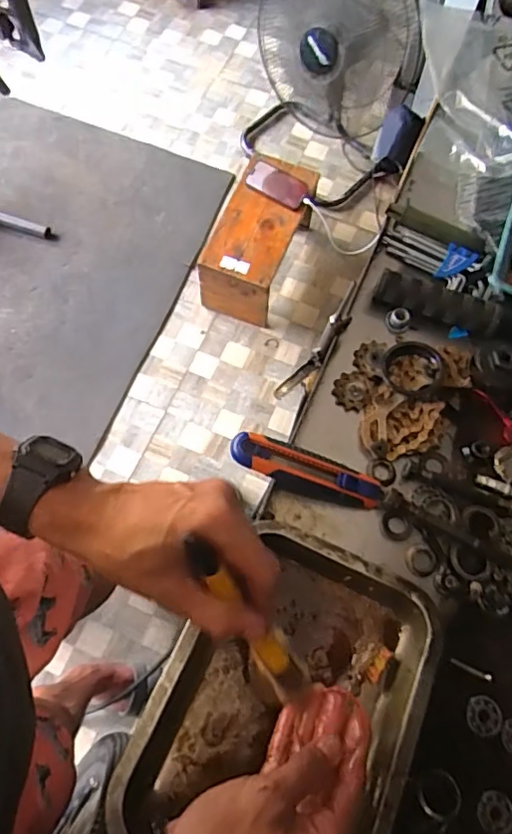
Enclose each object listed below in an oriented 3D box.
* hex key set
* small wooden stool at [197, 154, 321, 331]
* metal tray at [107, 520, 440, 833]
[{"bbox_3d":[0.188,-0.172,0.600,0.106,0.019,0.045,25,70,7],"label":"hex key set"},{"bbox_3d":[0.010,-0.481,1.552,0.210,0.248,0.416,22,70,6],"label":"small wooden stool"},{"bbox_3d":[0.022,0.220,0.421,0.182,0.052,0.252,24,70,7],"label":"metal tray"}]

